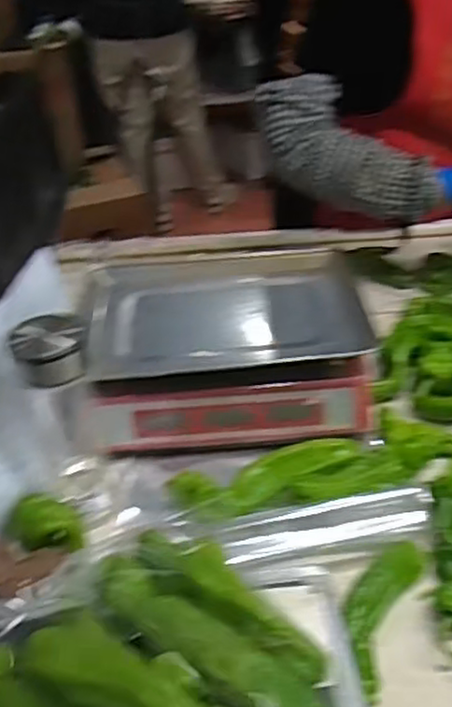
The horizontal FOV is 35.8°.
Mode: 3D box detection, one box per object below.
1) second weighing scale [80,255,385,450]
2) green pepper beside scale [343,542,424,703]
[{"bbox_3d":[-0.005,-0.021,0.869,0.332,0.117,0.286,-6,37,-3],"label":"second weighing scale"},{"bbox_3d":[0.134,0.223,0.616,0.046,0.027,0.156,16,41,24],"label":"green pepper beside scale"}]

